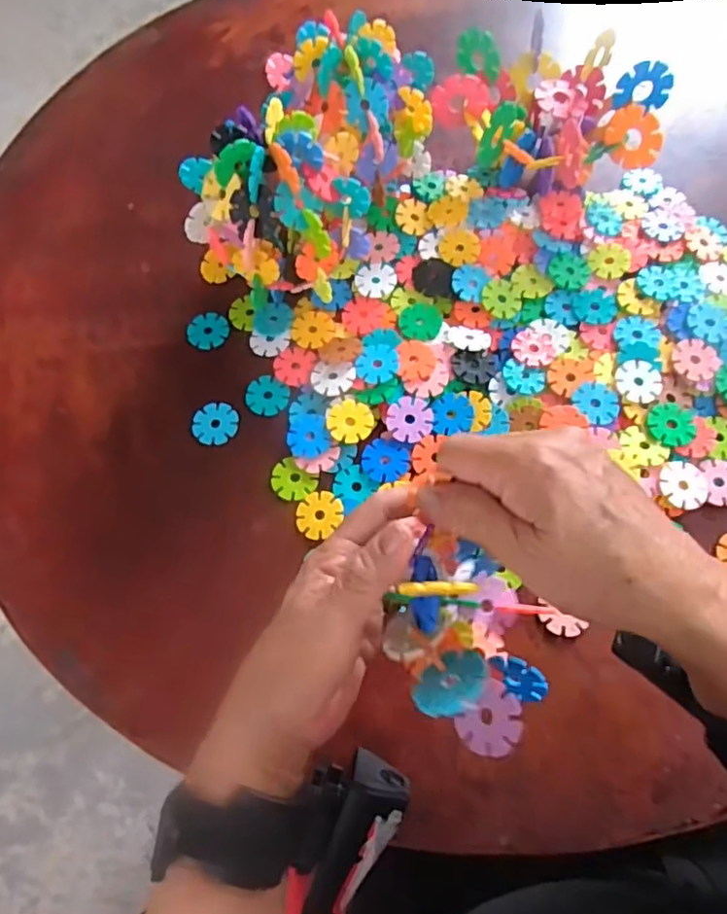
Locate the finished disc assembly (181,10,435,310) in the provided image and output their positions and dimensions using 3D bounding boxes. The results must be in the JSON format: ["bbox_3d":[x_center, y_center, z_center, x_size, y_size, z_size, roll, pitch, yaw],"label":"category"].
[{"bbox_3d":[-0.029,-0.201,0.438,0.097,0.121,0.196,27,71,12],"label":"finished disc assembly"}]

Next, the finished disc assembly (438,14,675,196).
[{"bbox_3d":[0.146,-0.269,0.491,0.163,0.078,0.147,24,70,11],"label":"finished disc assembly"}]

